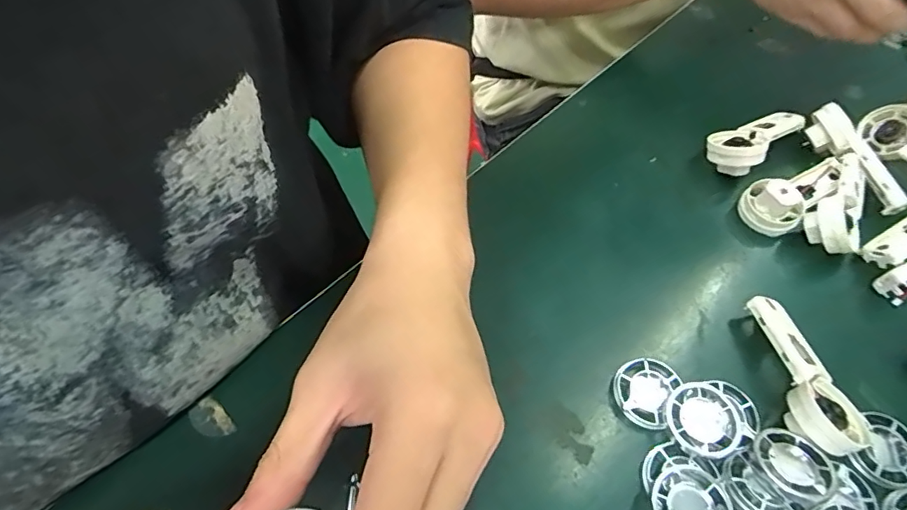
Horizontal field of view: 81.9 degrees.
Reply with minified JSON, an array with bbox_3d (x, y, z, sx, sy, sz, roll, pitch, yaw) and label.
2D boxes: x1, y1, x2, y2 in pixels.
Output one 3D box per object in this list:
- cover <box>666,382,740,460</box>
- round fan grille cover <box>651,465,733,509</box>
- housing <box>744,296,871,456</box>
[{"bbox_3d":[0.133,0.088,0.280,0.037,0.007,0.038,1,59,-2],"label":"cover"},{"bbox_3d":[0.116,0.125,0.257,0.038,0.011,0.037,1,59,-2],"label":"round fan grille cover"},{"bbox_3d":[0.194,0.063,0.290,0.036,0.026,0.090,-6,59,-6],"label":"housing"}]

